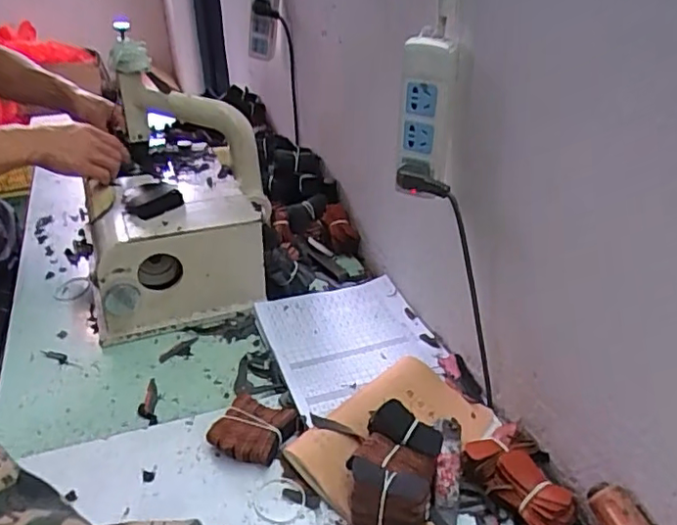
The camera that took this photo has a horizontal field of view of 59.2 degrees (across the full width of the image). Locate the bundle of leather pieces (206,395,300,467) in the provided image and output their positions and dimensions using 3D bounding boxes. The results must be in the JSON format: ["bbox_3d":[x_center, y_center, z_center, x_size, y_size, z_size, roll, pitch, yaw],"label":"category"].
[{"bbox_3d":[-0.094,0.182,0.649,0.073,0.035,0.075,19,38,27],"label":"bundle of leather pieces"}]

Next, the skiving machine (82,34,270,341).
[{"bbox_3d":[-0.244,-0.114,0.884,0.262,0.329,0.315,-9,34,-13],"label":"skiving machine"}]

